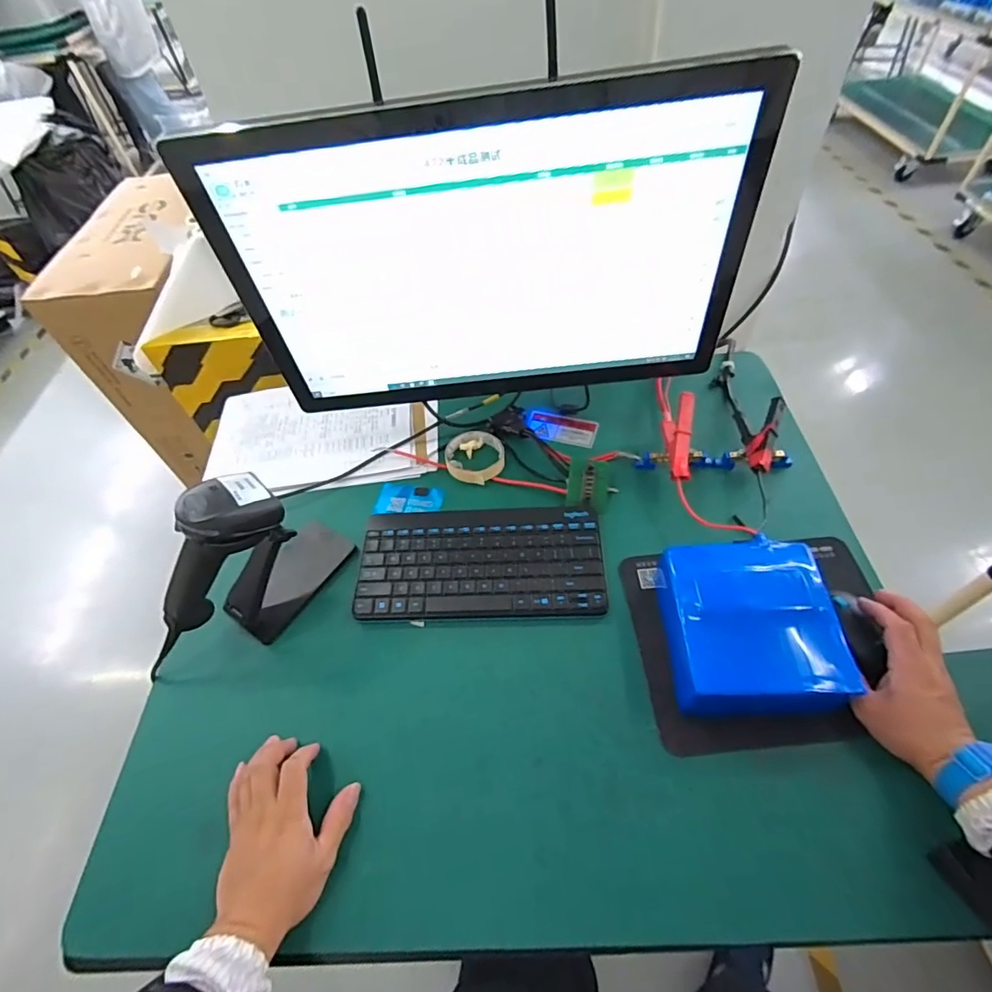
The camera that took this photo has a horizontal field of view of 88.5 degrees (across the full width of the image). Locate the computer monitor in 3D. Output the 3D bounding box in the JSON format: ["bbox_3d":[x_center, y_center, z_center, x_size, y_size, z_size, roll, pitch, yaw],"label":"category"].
[{"bbox_3d":[-0.009,-0.235,0.540,0.517,0.302,0.067,-4,51,5],"label":"computer monitor"}]

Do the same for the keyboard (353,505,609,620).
[{"bbox_3d":[-0.018,0.072,0.601,0.279,0.021,0.152,-1,53,5],"label":"keyboard"}]

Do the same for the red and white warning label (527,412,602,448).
[{"bbox_3d":[0.095,-0.094,0.728,0.096,0.010,0.047,12,65,6],"label":"red and white warning label"}]

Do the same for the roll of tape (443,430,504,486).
[{"bbox_3d":[-0.028,-0.051,0.695,0.079,0.022,0.094,-5,53,2],"label":"roll of tape"}]

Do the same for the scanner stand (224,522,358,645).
[{"bbox_3d":[-0.244,0.080,0.583,0.065,0.084,0.148,27,60,23],"label":"scanner stand"}]

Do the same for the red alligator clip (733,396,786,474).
[{"bbox_3d":[0.328,-0.073,0.637,0.051,0.039,0.118,11,55,14],"label":"red alligator clip"}]

